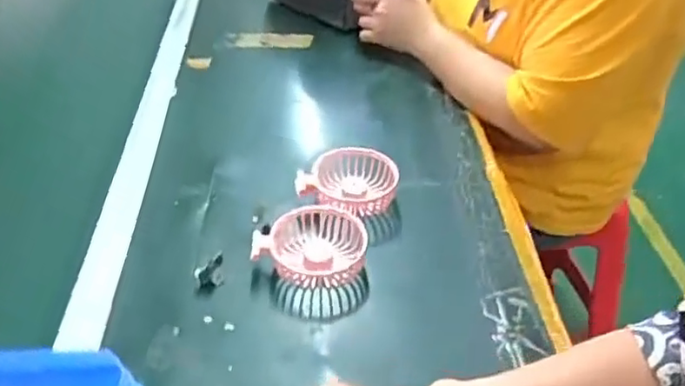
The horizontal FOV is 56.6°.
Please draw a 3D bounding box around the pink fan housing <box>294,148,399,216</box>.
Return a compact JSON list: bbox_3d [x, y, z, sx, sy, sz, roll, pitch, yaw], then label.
[{"bbox_3d":[0.007,-0.011,0.678,0.100,0.048,0.095,-1,39,1],"label":"pink fan housing"}]

